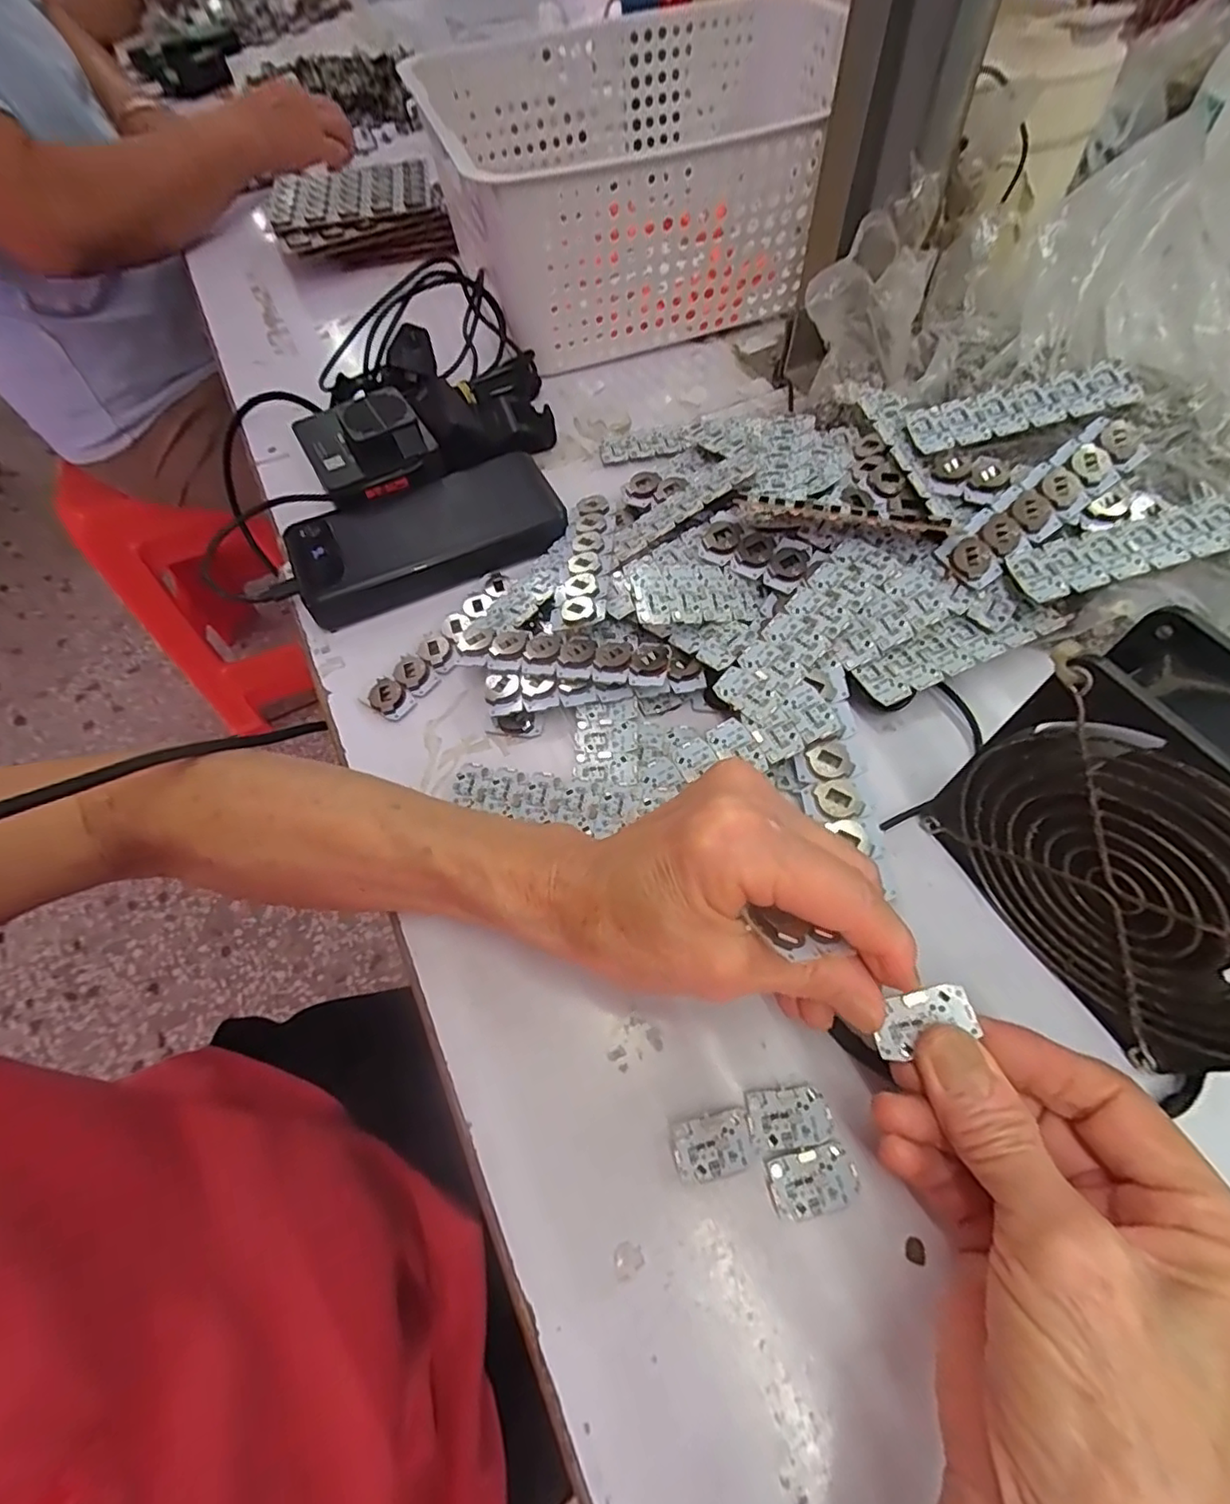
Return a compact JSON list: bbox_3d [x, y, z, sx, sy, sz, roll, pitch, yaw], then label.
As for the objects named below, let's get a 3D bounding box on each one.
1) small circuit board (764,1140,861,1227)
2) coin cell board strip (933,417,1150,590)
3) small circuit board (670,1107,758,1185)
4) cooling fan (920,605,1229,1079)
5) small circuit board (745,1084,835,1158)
[{"bbox_3d":[0.068,0.146,0.207,0.030,0.004,0.019,-15,60,-6],"label":"small circuit board"},{"bbox_3d":[0.206,-0.121,0.296,0.110,0.007,0.030,-39,64,-1],"label":"coin cell board strip"},{"bbox_3d":[0.034,0.138,0.214,0.028,0.005,0.019,-12,60,-4],"label":"small circuit board"},{"bbox_3d":[0.177,0.037,0.200,0.041,0.120,0.116,-26,62,-12],"label":"cooling fan"},{"bbox_3d":[0.062,0.129,0.215,0.027,0.004,0.020,-12,60,-5],"label":"small circuit board"}]

